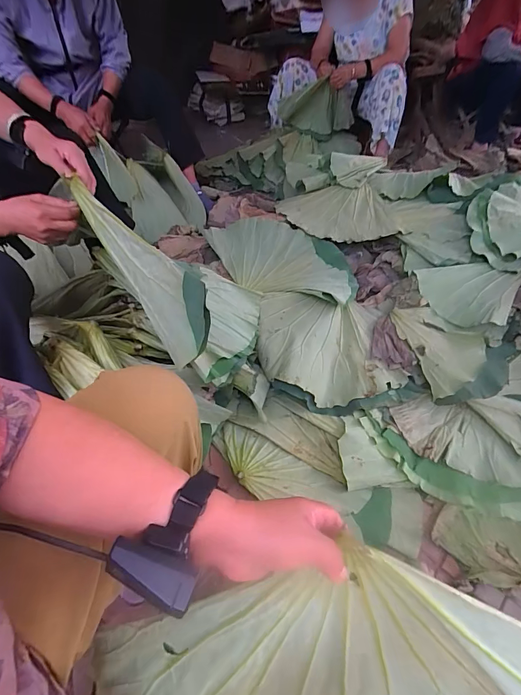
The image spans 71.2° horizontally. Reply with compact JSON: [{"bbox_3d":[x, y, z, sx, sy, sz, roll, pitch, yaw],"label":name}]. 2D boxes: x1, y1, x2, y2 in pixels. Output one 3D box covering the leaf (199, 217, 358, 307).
[{"bbox_3d":[0.060,-0.293,1.200,0.583,0.085,0.282,29,54,27],"label":"leaf"}]

